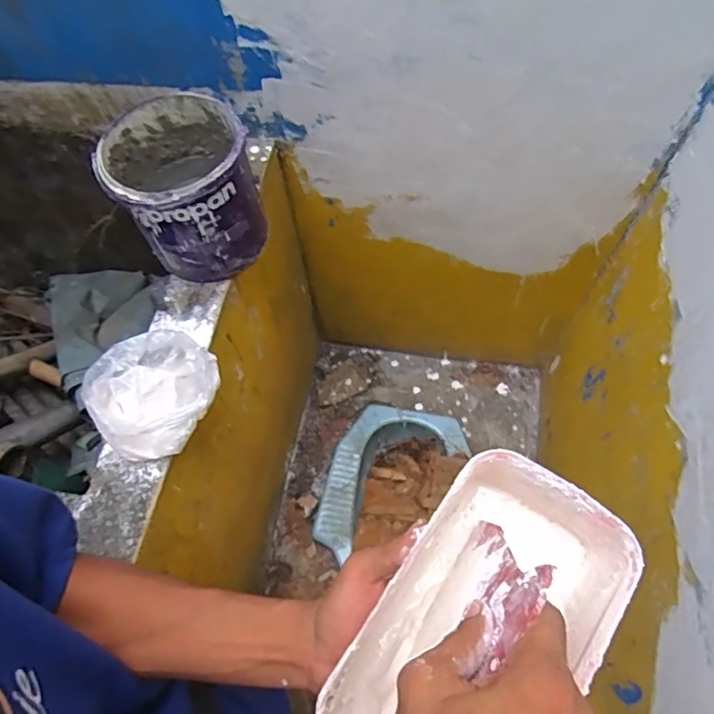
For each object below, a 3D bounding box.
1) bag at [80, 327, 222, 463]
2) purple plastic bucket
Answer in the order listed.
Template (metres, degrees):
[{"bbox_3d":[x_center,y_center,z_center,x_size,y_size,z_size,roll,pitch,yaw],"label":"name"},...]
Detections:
[{"bbox_3d":[-0.250,0.045,0.691,0.151,0.067,0.148,-24,65,-10],"label":"bag"},{"bbox_3d":[-0.234,-0.228,0.766,0.177,0.186,0.174,-1,64,2],"label":"purple plastic bucket"}]

